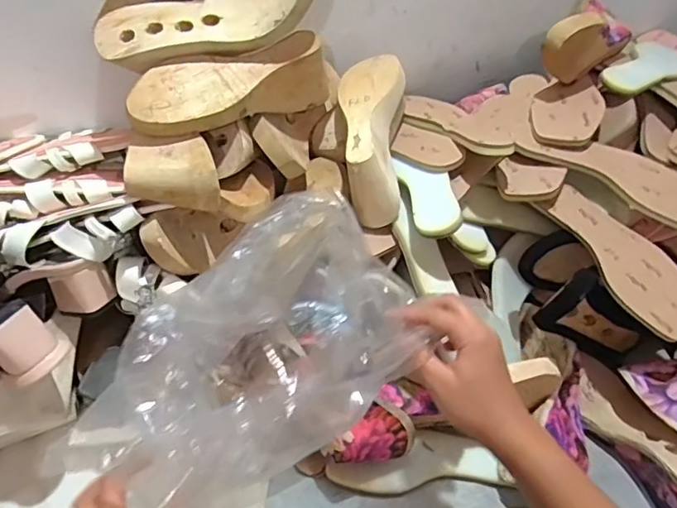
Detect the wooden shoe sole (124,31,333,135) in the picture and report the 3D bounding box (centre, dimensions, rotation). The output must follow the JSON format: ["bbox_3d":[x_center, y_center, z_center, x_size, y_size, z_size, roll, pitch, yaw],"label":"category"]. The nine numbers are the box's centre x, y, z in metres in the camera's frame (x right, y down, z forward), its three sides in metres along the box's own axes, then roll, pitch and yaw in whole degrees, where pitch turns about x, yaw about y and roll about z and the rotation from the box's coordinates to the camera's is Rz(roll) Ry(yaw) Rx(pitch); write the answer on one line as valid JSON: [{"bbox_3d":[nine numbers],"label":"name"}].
[{"bbox_3d":[-0.101,-0.172,0.579,0.228,0.069,0.066,-21,50,-24],"label":"wooden shoe sole"}]

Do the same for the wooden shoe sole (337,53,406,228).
[{"bbox_3d":[0.039,-0.149,0.656,0.076,0.083,0.218,3,68,-2],"label":"wooden shoe sole"}]

